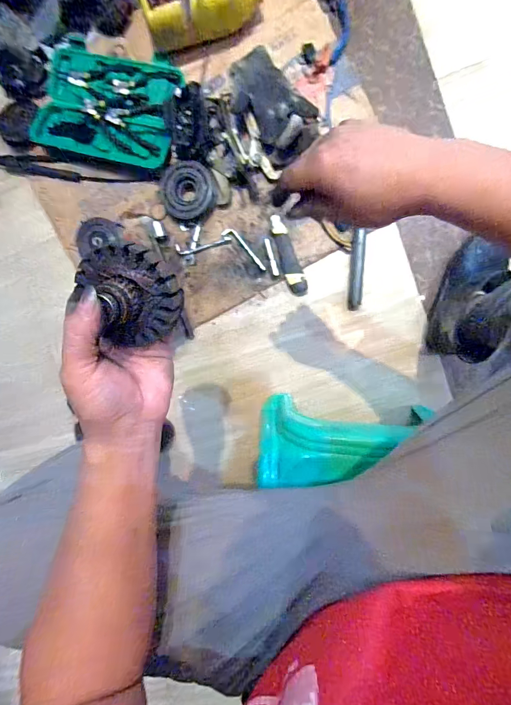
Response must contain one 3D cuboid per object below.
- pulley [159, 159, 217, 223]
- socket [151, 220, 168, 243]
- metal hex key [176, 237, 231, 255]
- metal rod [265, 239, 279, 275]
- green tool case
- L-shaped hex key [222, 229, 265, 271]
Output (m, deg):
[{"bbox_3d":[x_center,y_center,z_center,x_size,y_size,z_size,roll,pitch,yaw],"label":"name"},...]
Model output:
[{"bbox_3d":[-0.135,-0.324,0.729,0.108,0.045,0.103,1,94,7],"label":"pulley"},{"bbox_3d":[-0.204,-0.259,0.759,0.025,0.024,0.045,-15,92,8],"label":"socket"},{"bbox_3d":[-0.108,-0.220,0.748,0.118,0.008,0.024,-6,93,8],"label":"metal hex key"},{"bbox_3d":[0.033,-0.192,0.726,0.012,0.009,0.073,-14,92,8],"label":"metal rod"},{"bbox_3d":[-0.302,-0.509,0.744,0.309,0.030,0.218,17,96,6],"label":"green tool case"},{"bbox_3d":[-0.022,-0.210,0.737,0.023,0.005,0.116,-43,88,8],"label":"L-shaped hex key"}]

